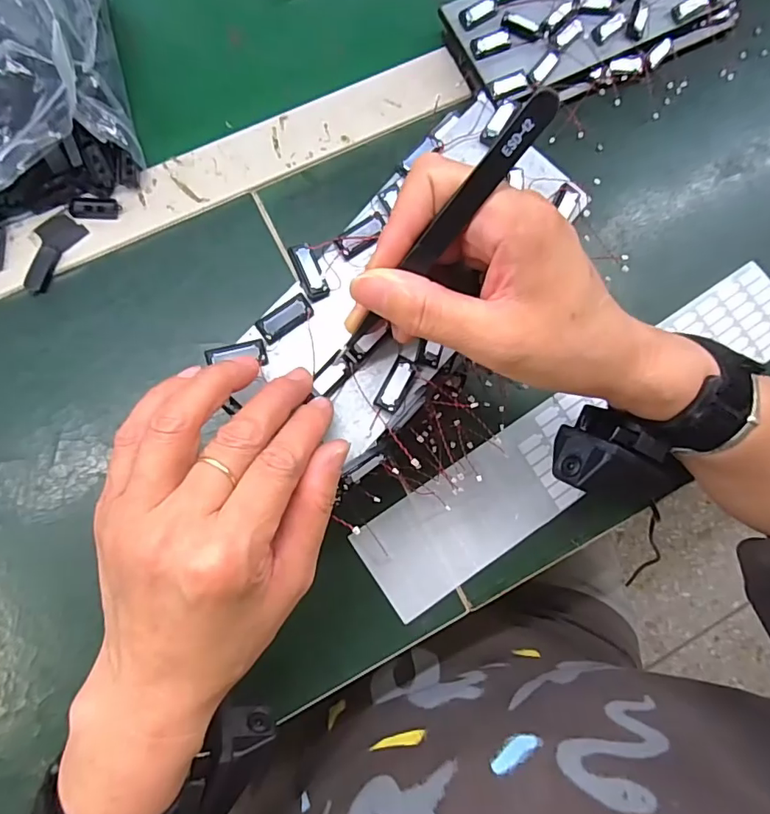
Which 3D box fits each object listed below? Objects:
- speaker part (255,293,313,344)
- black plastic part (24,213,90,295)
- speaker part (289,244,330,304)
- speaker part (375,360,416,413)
[{"bbox_3d":[-0.048,-0.042,0.248,0.028,0.005,0.011,-37,87,-8],"label":"speaker part"},{"bbox_3d":[-0.208,-0.096,0.319,0.024,0.004,0.050,31,81,0],"label":"black plastic part"},{"bbox_3d":[-0.037,-0.066,0.251,0.012,0.004,0.027,-22,85,-7],"label":"speaker part"},{"bbox_3d":[0.005,-0.010,0.249,0.011,0.005,0.026,27,81,0],"label":"speaker part"}]

